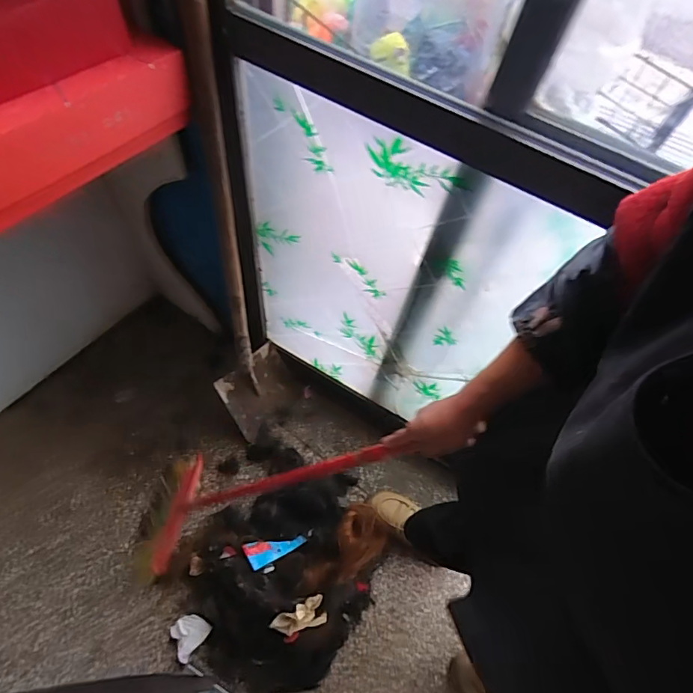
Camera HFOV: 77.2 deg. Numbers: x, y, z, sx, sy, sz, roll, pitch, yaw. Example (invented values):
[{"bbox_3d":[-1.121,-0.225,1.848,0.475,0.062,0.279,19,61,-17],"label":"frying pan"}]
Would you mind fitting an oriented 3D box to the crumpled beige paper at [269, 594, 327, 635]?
[{"bbox_3d":[-0.098,0.572,0.921,0.118,0.017,0.057,-4,78,-28],"label":"crumpled beige paper"}]

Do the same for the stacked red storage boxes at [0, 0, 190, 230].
[{"bbox_3d":[-0.360,-0.301,0.496,0.148,0.166,0.327,37,63,13],"label":"stacked red storage boxes"}]

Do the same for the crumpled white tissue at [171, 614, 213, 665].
[{"bbox_3d":[-0.340,0.618,0.933,0.067,0.034,0.077,34,62,15],"label":"crumpled white tissue"}]

